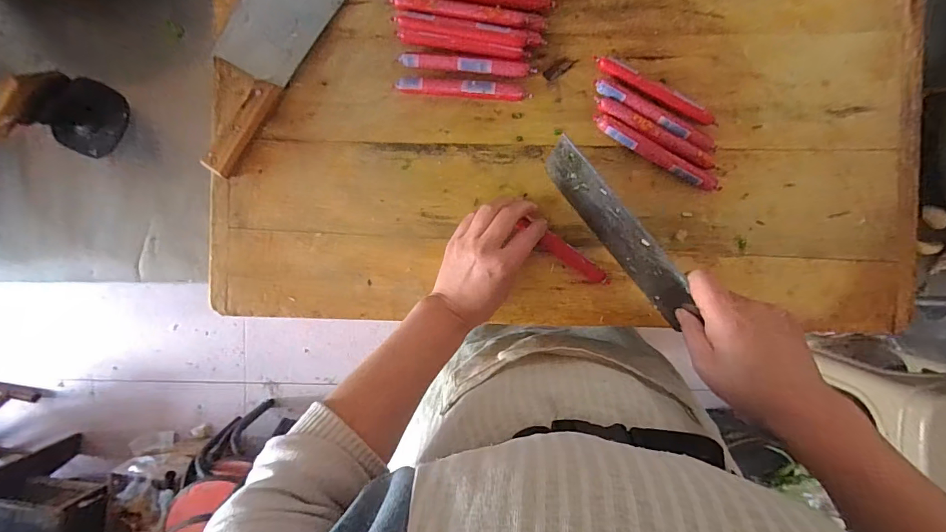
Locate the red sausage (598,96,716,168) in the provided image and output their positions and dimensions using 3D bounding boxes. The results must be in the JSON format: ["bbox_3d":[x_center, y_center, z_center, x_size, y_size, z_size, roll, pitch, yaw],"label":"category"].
[{"bbox_3d":[0.189,-0.136,0.438,0.133,0.022,0.019,29,88,4],"label":"red sausage"}]

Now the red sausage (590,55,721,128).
[{"bbox_3d":[0.191,-0.183,0.435,0.137,0.009,0.019,30,89,4],"label":"red sausage"}]

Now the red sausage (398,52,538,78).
[{"bbox_3d":[-0.007,-0.212,0.443,0.142,0.011,0.016,7,87,3],"label":"red sausage"}]

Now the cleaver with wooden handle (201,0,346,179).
[{"bbox_3d":[-0.229,-0.237,0.457,0.094,0.026,0.269,35,89,4],"label":"cleaver with wooden handle"}]

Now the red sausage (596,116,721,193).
[{"bbox_3d":[0.193,-0.117,0.441,0.145,0.018,0.018,28,88,4],"label":"red sausage"}]

